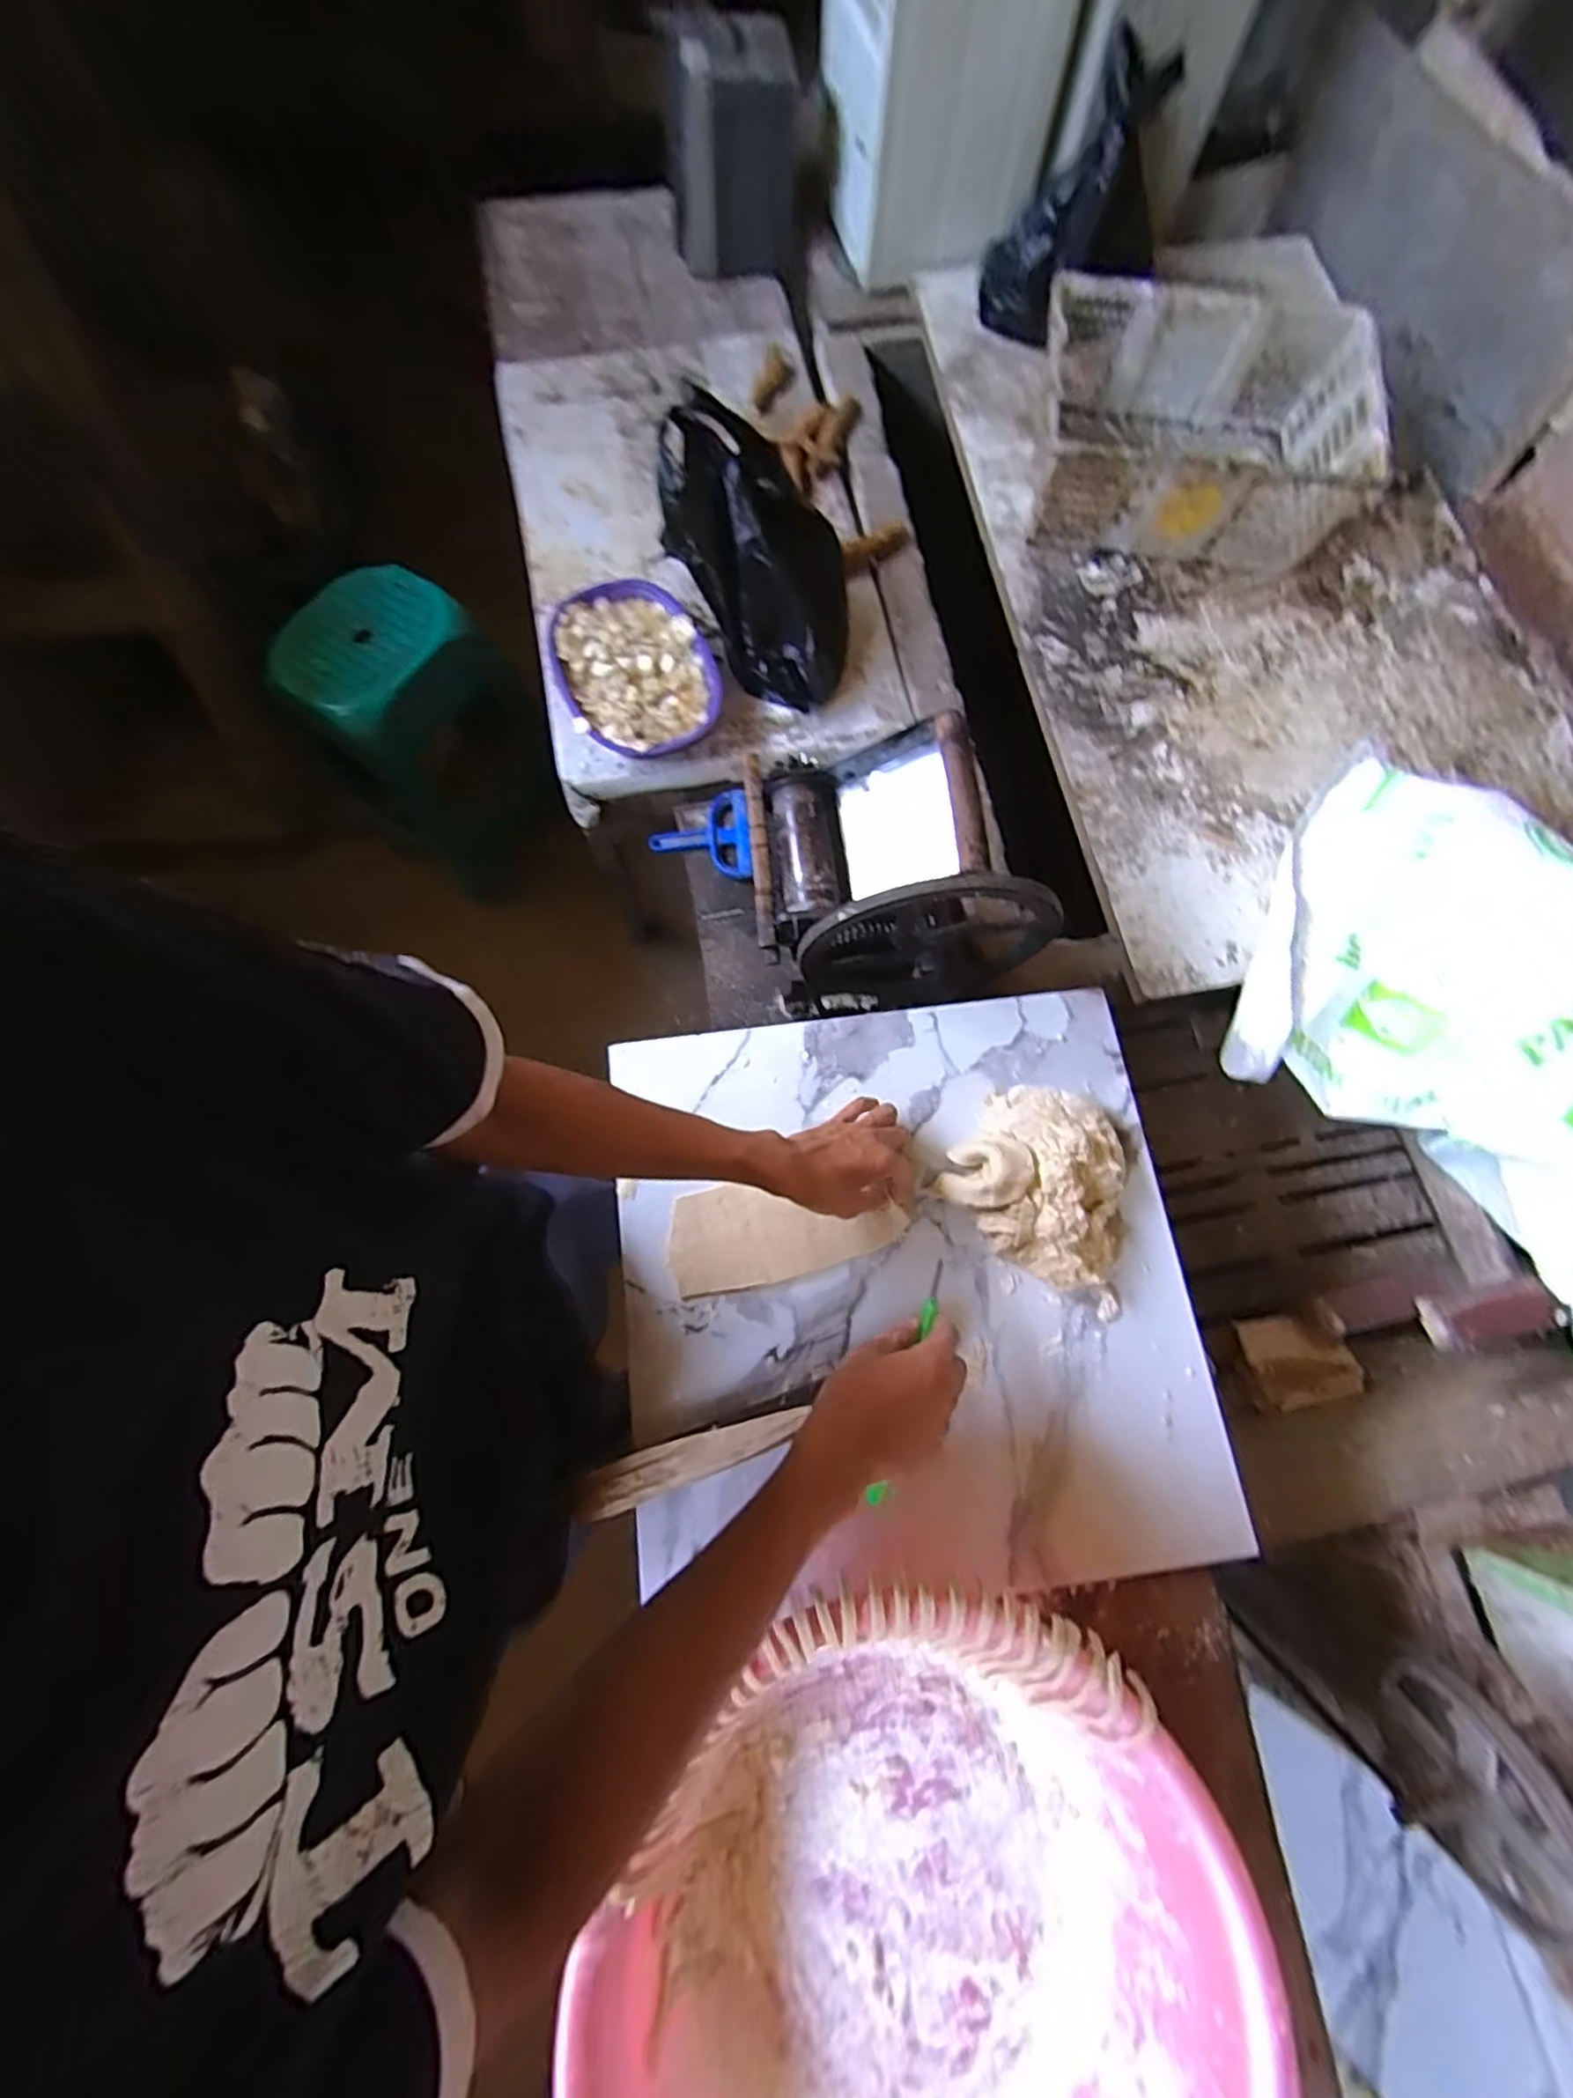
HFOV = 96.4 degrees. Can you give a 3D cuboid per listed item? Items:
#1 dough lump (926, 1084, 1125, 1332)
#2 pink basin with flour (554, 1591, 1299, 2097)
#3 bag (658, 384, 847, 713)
[{"bbox_3d":[0.244,0.120,0.616,0.188,0.062,0.158,32,78,7],"label":"dough lump"},{"bbox_3d":[0.081,0.580,0.461,0.403,0.127,0.425,0,76,-1],"label":"pink basin with flour"},{"bbox_3d":[-0.040,-0.646,0.948,0.161,0.244,0.270,-41,80,-10],"label":"bag"}]

